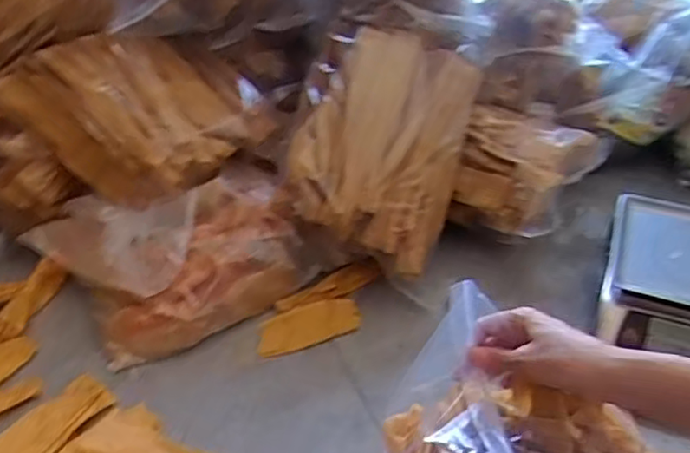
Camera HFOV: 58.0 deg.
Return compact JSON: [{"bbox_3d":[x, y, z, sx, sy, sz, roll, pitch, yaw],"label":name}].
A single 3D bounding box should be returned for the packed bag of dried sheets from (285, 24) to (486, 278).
[{"bbox_3d":[0.077,-0.142,1.091,0.302,0.097,0.399,18,79,-11],"label":"packed bag of dried sheets"}]

